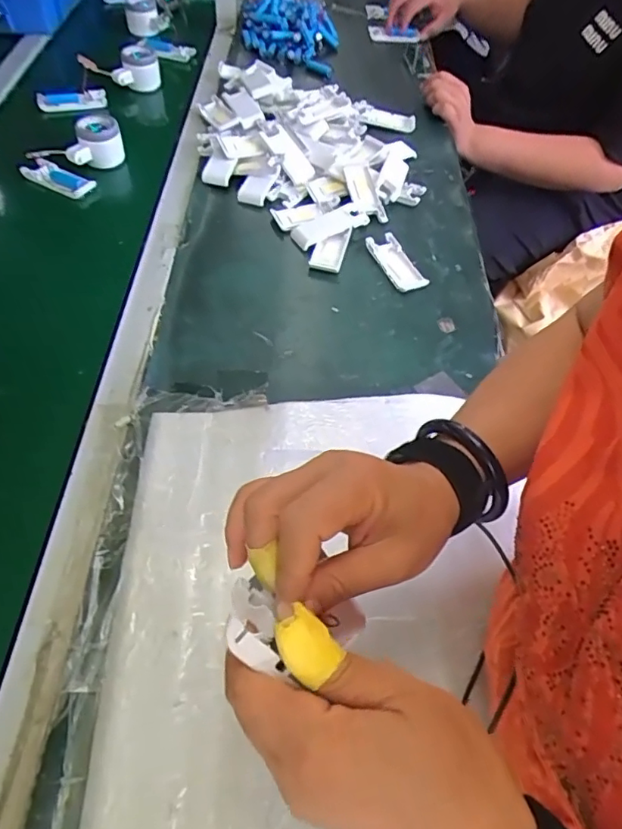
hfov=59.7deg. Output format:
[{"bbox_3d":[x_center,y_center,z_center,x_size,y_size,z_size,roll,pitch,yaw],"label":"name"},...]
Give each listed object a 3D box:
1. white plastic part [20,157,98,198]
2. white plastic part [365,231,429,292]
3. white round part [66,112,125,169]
[{"bbox_3d":[-0.351,-0.329,0.752,0.105,0.019,0.032,24,56,12],"label":"white plastic part"},{"bbox_3d":[0.111,-0.204,0.713,0.044,0.010,0.104,-17,58,-17],"label":"white plastic part"},{"bbox_3d":[-0.308,-0.385,0.777,0.049,0.061,0.076,18,55,8],"label":"white round part"}]

